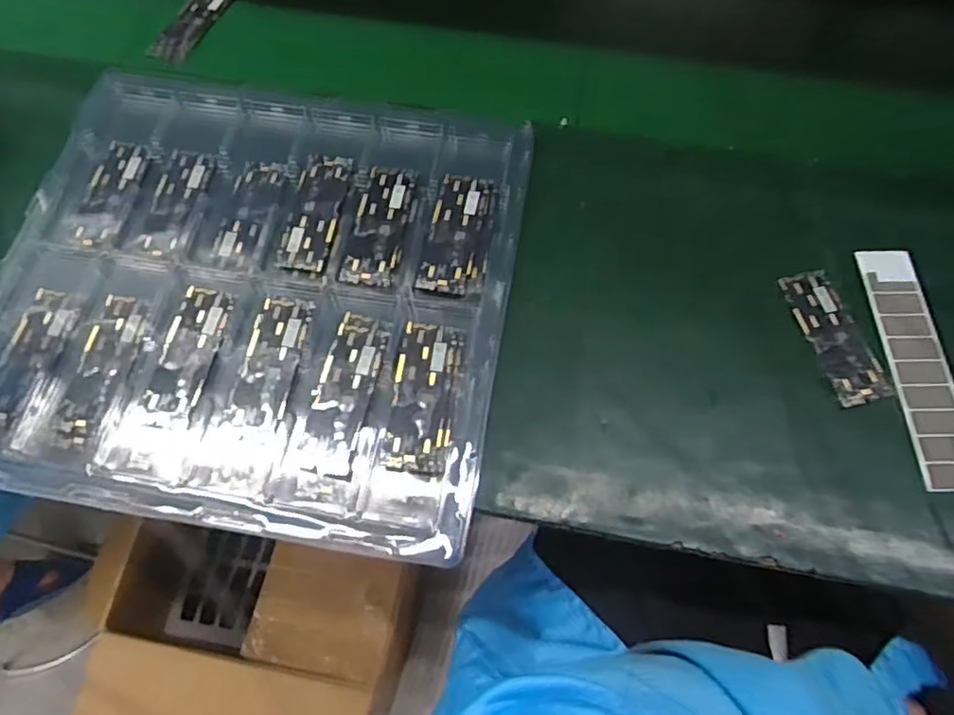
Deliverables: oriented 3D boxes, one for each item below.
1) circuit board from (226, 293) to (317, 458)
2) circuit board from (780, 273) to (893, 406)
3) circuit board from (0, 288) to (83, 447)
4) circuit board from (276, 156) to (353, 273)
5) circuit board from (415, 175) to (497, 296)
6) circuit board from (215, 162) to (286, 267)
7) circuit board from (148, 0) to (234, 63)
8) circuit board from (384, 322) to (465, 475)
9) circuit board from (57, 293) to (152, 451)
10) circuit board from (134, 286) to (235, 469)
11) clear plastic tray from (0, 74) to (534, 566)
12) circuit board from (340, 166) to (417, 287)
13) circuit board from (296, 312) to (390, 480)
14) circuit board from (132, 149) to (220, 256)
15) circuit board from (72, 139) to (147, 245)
[{"bbox_3d":[-0.171,0.013,0.514,0.047,0.004,0.136,6,70,4],"label":"circuit board"},{"bbox_3d":[0.314,-0.020,0.549,0.045,0.012,0.128,-18,66,8],"label":"circuit board"},{"bbox_3d":[-0.377,0.007,0.521,0.042,0.007,0.136,11,70,5],"label":"circuit board"},{"bbox_3d":[-0.150,-0.136,0.576,0.047,0.004,0.122,9,70,5],"label":"circuit board"},{"bbox_3d":[-0.016,-0.113,0.568,0.057,0.004,0.124,9,70,5],"label":"circuit board"},{"bbox_3d":[-0.213,-0.136,0.581,0.045,0.004,0.110,9,70,5],"label":"circuit board"},{"bbox_3d":[-0.320,-0.380,0.704,0.044,0.009,0.123,21,72,9],"label":"circuit board"},{"bbox_3d":[-0.042,0.030,0.507,0.051,0.004,0.123,6,70,4],"label":"circuit board"},{"bbox_3d":[-0.314,0.010,0.520,0.046,0.006,0.132,9,70,5],"label":"circuit board"},{"bbox_3d":[-0.245,0.013,0.516,0.048,0.004,0.153,8,70,4],"label":"circuit board"},{"bbox_3d":[-0.193,-0.065,0.542,0.442,0.024,0.399,8,70,4],"label":"clear plastic tray"},{"bbox_3d":[-0.087,-0.121,0.570,0.050,0.004,0.121,8,70,4],"label":"circuit board"},{"bbox_3d":[-0.108,0.027,0.507,0.047,0.004,0.135,12,70,6],"label":"circuit board"},{"bbox_3d":[-0.284,-0.146,0.585,0.047,0.006,0.112,11,70,6],"label":"circuit board"},{"bbox_3d":[-0.348,-0.155,0.585,0.042,0.009,0.114,6,70,4],"label":"circuit board"}]

